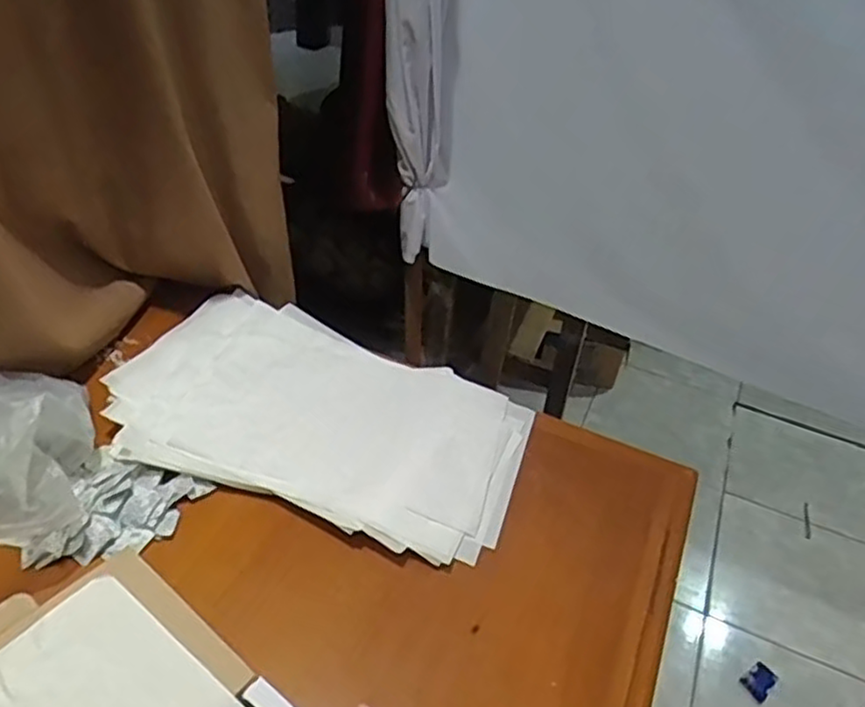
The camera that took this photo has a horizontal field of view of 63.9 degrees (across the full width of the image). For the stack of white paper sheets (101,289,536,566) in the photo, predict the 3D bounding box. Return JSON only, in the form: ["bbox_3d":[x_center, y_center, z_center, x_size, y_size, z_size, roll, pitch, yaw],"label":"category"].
[{"bbox_3d":[-0.128,0.066,0.816,0.466,0.020,0.284,17,42,9],"label":"stack of white paper sheets"}]

